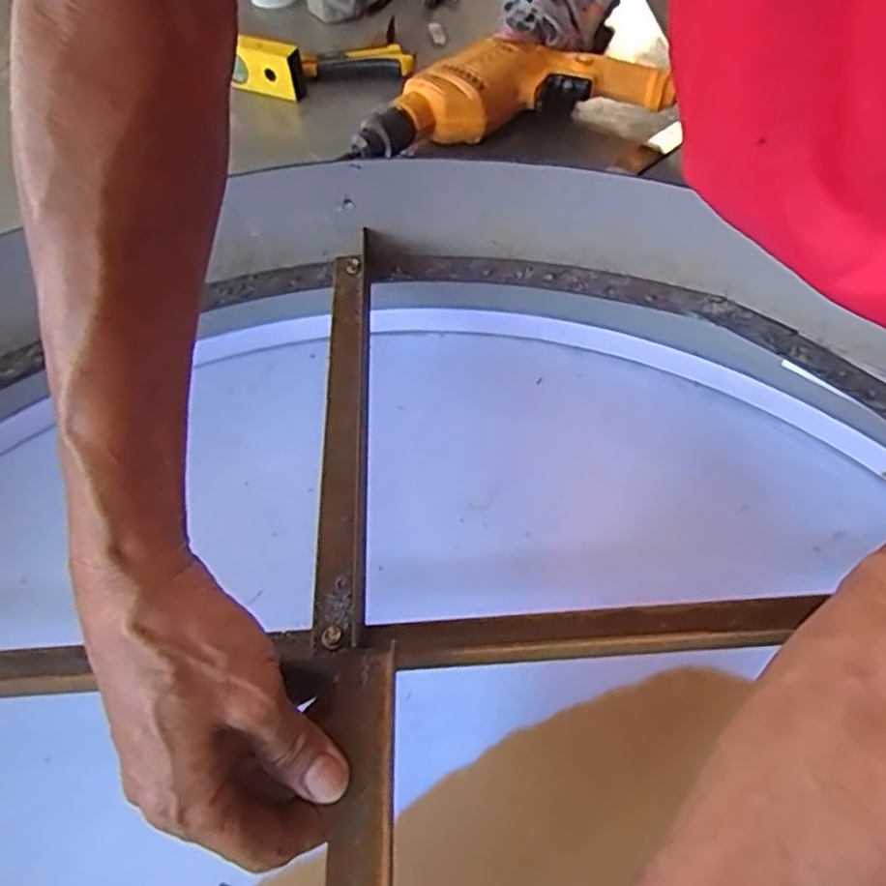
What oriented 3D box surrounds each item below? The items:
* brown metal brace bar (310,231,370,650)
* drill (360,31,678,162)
[{"bbox_3d":[-0.058,-0.018,0.410,0.028,0.015,0.278,-3,57,-1],"label":"brown metal brace bar"},{"bbox_3d":[0.061,-0.342,0.685,0.310,0.061,0.106,-11,57,-6],"label":"drill"}]

